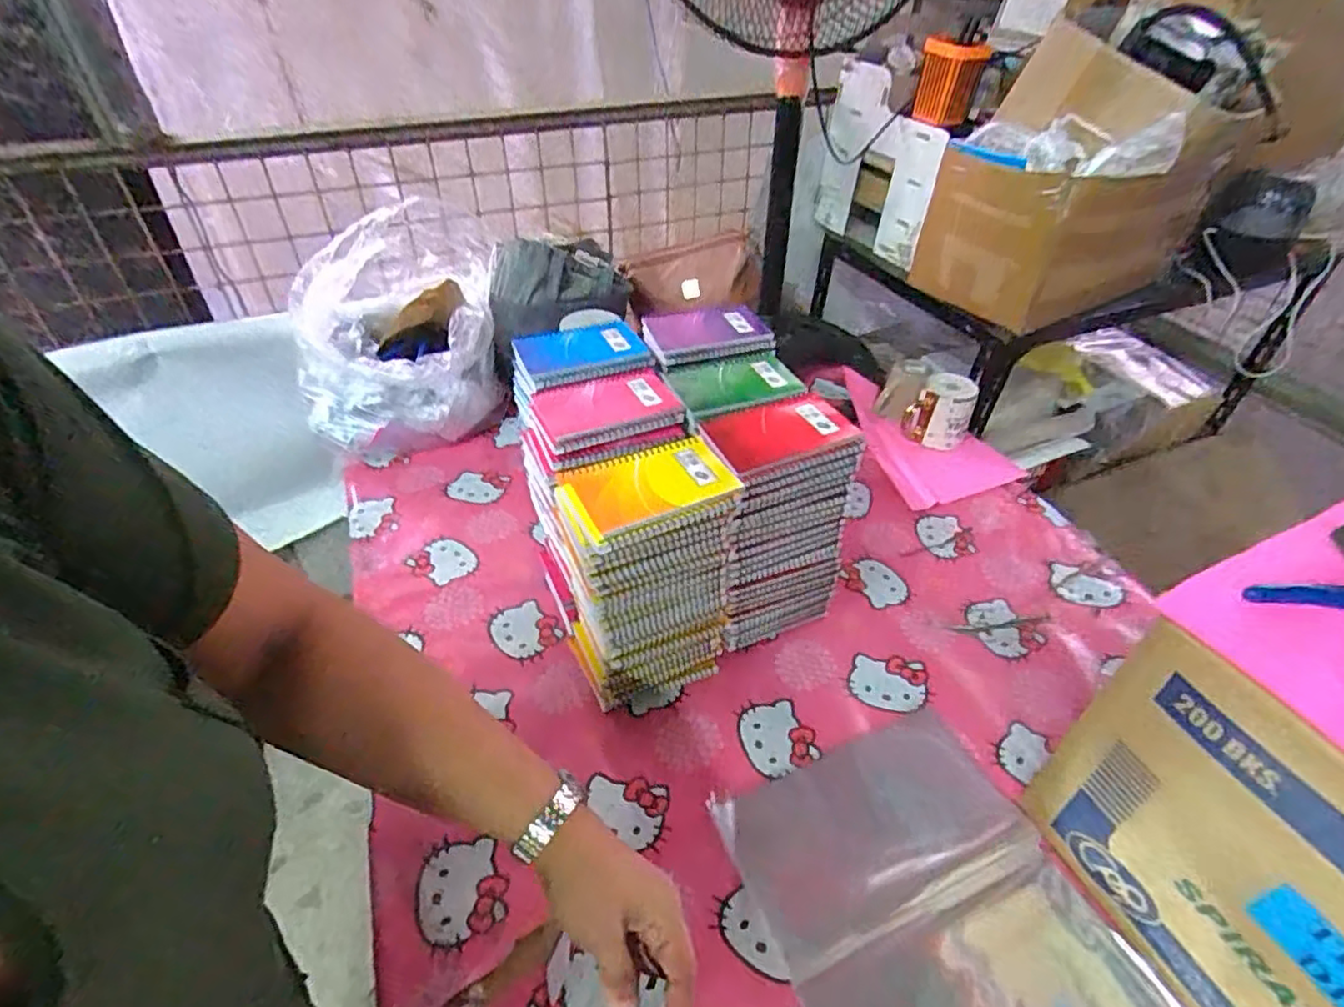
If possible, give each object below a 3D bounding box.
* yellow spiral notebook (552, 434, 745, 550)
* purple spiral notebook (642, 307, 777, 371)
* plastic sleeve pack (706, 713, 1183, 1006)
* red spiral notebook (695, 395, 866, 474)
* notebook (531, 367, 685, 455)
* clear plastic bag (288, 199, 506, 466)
[{"bbox_3d":[-0.022,-0.017,0.568,0.138,0.012,0.097,-19,45,-20],"label":"yellow spiral notebook"},{"bbox_3d":[0.040,-0.196,0.760,0.135,0.014,0.108,-11,43,-13],"label":"purple spiral notebook"},{"bbox_3d":[0.217,0.342,0.541,0.257,0.018,0.323,-16,44,-18],"label":"plastic sleeve pack"},{"bbox_3d":[0.102,-0.071,0.625,0.125,0.013,0.095,-17,44,-18],"label":"red spiral notebook"},{"bbox_3d":[-0.065,-0.098,0.650,0.136,0.011,0.095,-16,44,-17],"label":"notebook"},{"bbox_3d":[-0.410,-0.254,1.004,0.296,0.288,0.247,-14,43,-15],"label":"clear plastic bag"}]

